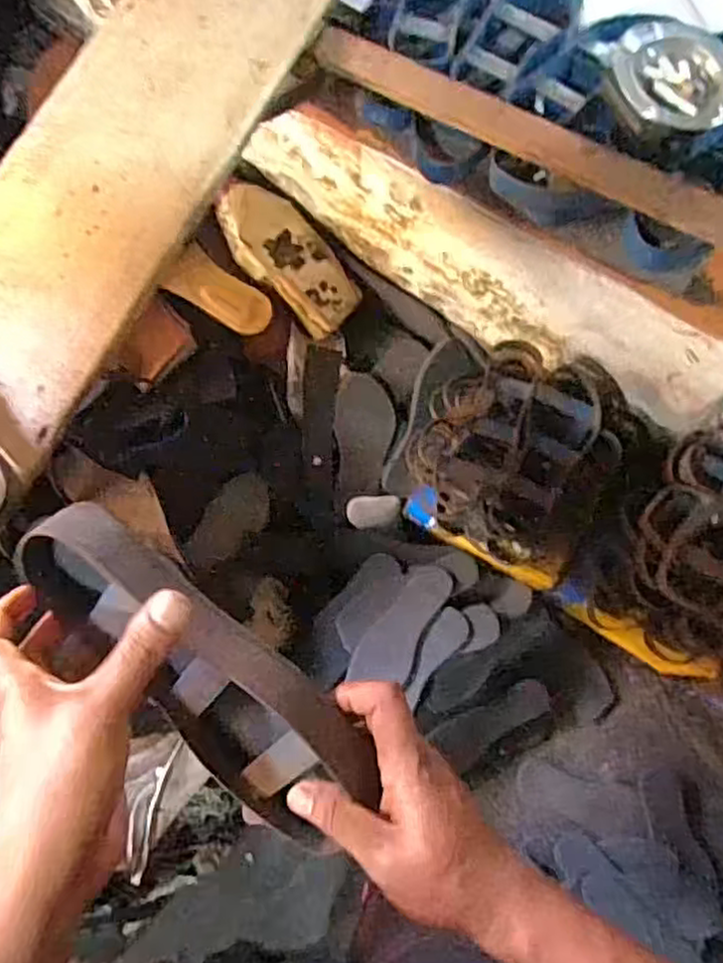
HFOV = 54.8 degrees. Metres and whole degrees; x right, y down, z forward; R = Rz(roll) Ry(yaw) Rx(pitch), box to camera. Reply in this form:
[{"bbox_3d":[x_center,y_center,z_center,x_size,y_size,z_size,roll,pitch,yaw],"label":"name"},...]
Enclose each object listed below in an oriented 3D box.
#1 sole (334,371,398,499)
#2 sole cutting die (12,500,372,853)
[{"bbox_3d":[0.005,-0.071,1.117,0.090,0.009,0.194,1,104,1],"label":"sole"},{"bbox_3d":[-0.089,0.114,0.414,0.257,0.116,0.048,44,35,-6],"label":"sole cutting die"}]

